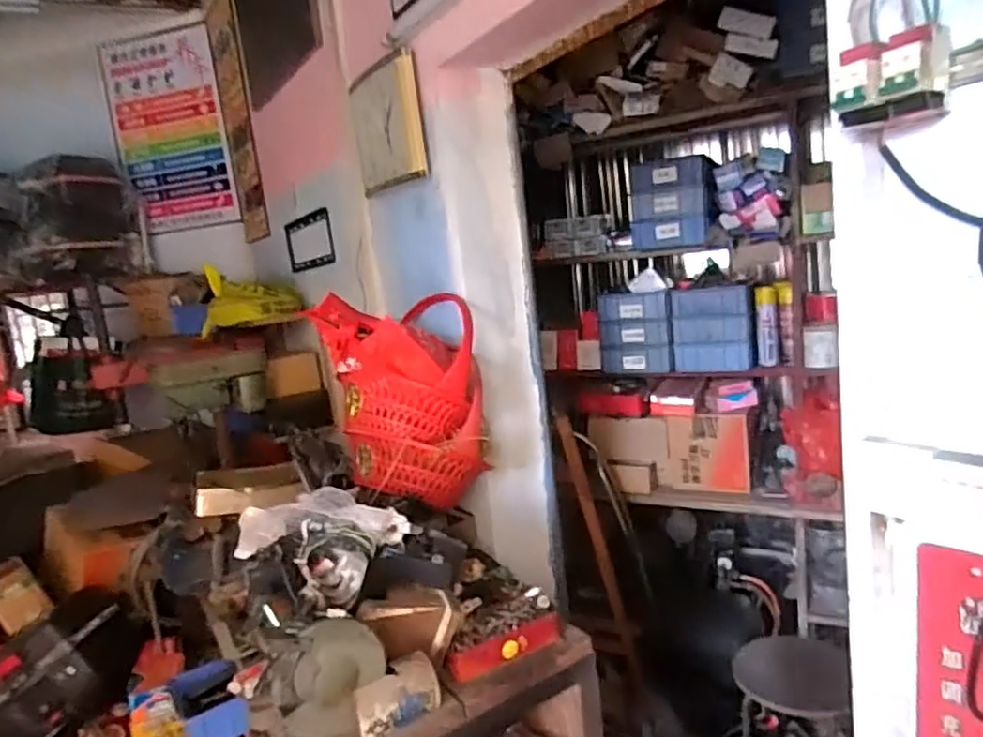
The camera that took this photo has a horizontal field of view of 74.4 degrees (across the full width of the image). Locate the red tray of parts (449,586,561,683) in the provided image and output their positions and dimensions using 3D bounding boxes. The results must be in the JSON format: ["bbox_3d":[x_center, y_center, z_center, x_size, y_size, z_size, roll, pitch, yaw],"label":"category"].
[{"bbox_3d":[0.013,0.525,1.294,0.262,0.072,0.122,-13,11,-33],"label":"red tray of parts"}]

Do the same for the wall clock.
[{"bbox_3d":[-0.280,-0.626,1.697,0.061,0.288,0.407,-11,10,-26],"label":"wall clock"}]

